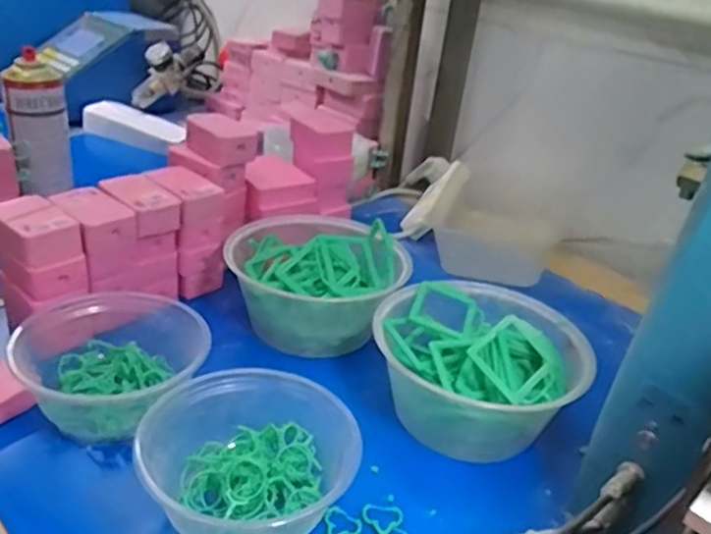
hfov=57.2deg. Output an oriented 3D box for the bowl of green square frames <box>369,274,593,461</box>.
[{"bbox_3d":[0.101,0.076,0.529,0.151,0.092,0.142,6,29,-3],"label":"bowl of green square frames"}]

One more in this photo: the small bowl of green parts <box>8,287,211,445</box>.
[{"bbox_3d":[-0.179,0.074,0.505,0.131,0.069,0.139,6,29,-3],"label":"small bowl of green parts"}]

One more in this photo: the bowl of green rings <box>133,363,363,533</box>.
[{"bbox_3d":[-0.069,0.126,0.430,0.129,0.062,0.117,4,29,-6],"label":"bowl of green rings"}]

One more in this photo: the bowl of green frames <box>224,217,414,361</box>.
[{"bbox_3d":[-0.038,0.006,0.615,0.155,0.090,0.163,6,29,-3],"label":"bowl of green frames"}]

